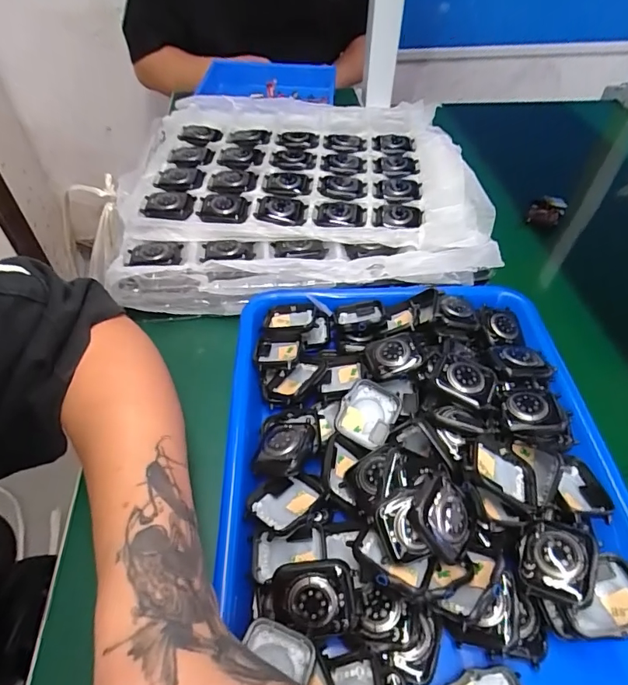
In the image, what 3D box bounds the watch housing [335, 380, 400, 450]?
[{"bbox_3d":[0.038,0.048,0.316,0.037,0.015,0.038,23,52,19],"label":"watch housing"}]

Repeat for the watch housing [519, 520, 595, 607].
[{"bbox_3d":[0.134,0.120,0.251,0.037,0.010,0.042,5,52,27],"label":"watch housing"}]

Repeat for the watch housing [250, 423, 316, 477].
[{"bbox_3d":[-0.019,0.069,0.306,0.036,0.011,0.043,-1,35,26],"label":"watch housing"}]

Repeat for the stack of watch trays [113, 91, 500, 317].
[{"bbox_3d":[-0.024,-0.178,0.494,0.360,0.041,0.335,-3,49,-3],"label":"stack of watch trays"}]

